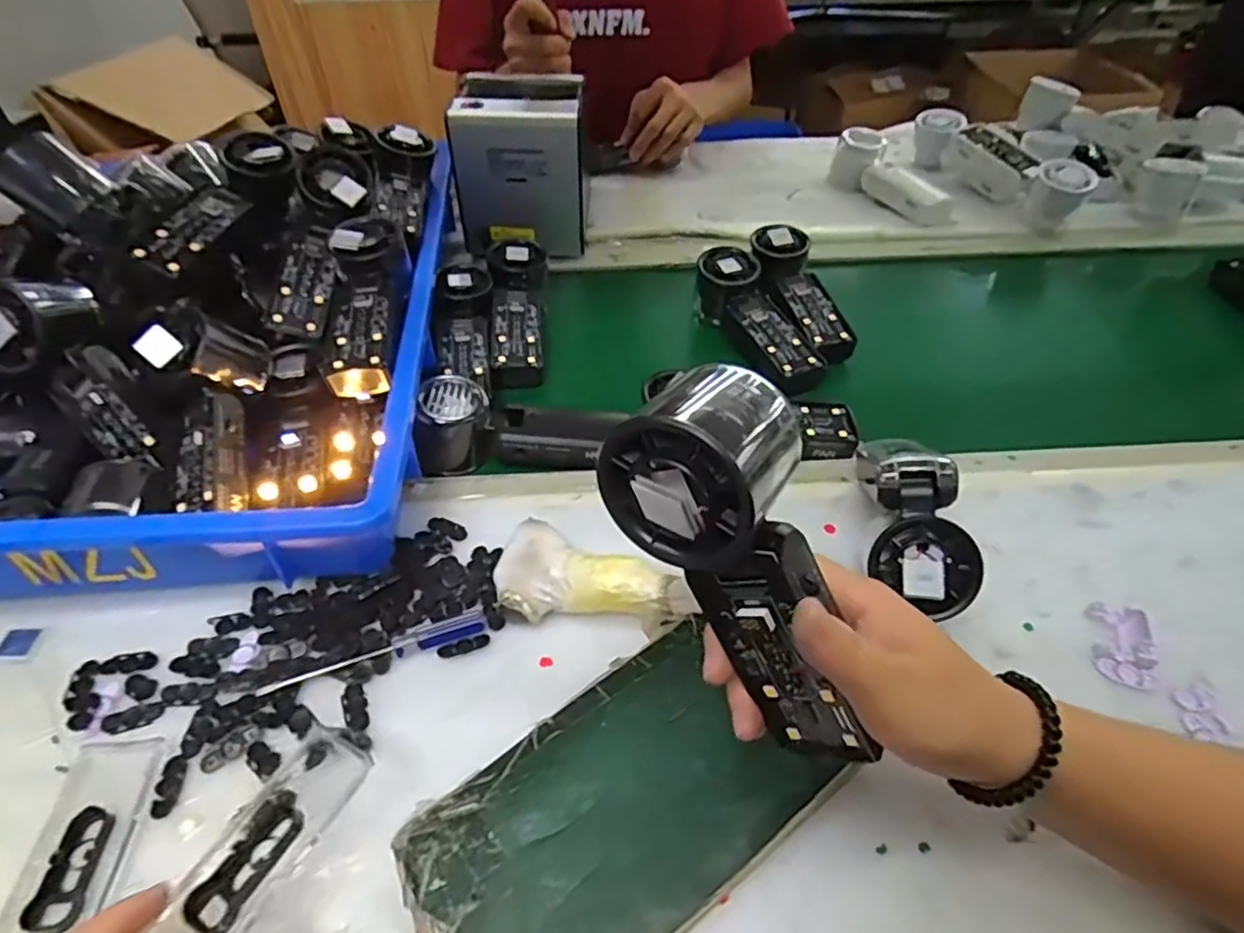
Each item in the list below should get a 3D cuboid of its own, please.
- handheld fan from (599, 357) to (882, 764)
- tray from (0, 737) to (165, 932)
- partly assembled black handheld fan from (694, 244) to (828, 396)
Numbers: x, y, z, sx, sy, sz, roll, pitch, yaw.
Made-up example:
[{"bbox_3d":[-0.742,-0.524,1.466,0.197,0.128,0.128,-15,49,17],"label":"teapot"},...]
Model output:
[{"bbox_3d":[0.045,0.043,0.245,0.067,0.173,0.039,1,37,40],"label":"handheld fan"},{"bbox_3d":[-0.258,0.179,0.313,0.044,0.012,0.107,-5,44,-3],"label":"tray"},{"bbox_3d":[0.125,-0.136,0.589,0.054,0.048,0.154,-17,46,-15],"label":"partly assembled black handheld fan"}]

